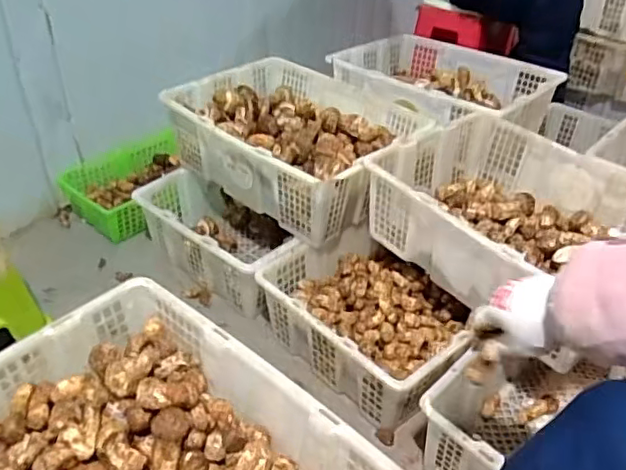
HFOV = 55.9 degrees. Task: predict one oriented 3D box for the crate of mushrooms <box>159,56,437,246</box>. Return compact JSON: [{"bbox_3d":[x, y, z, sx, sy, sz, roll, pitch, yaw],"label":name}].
[{"bbox_3d":[-0.045,-0.199,1.248,0.461,0.158,0.382,25,43,29],"label":"crate of mushrooms"}]

